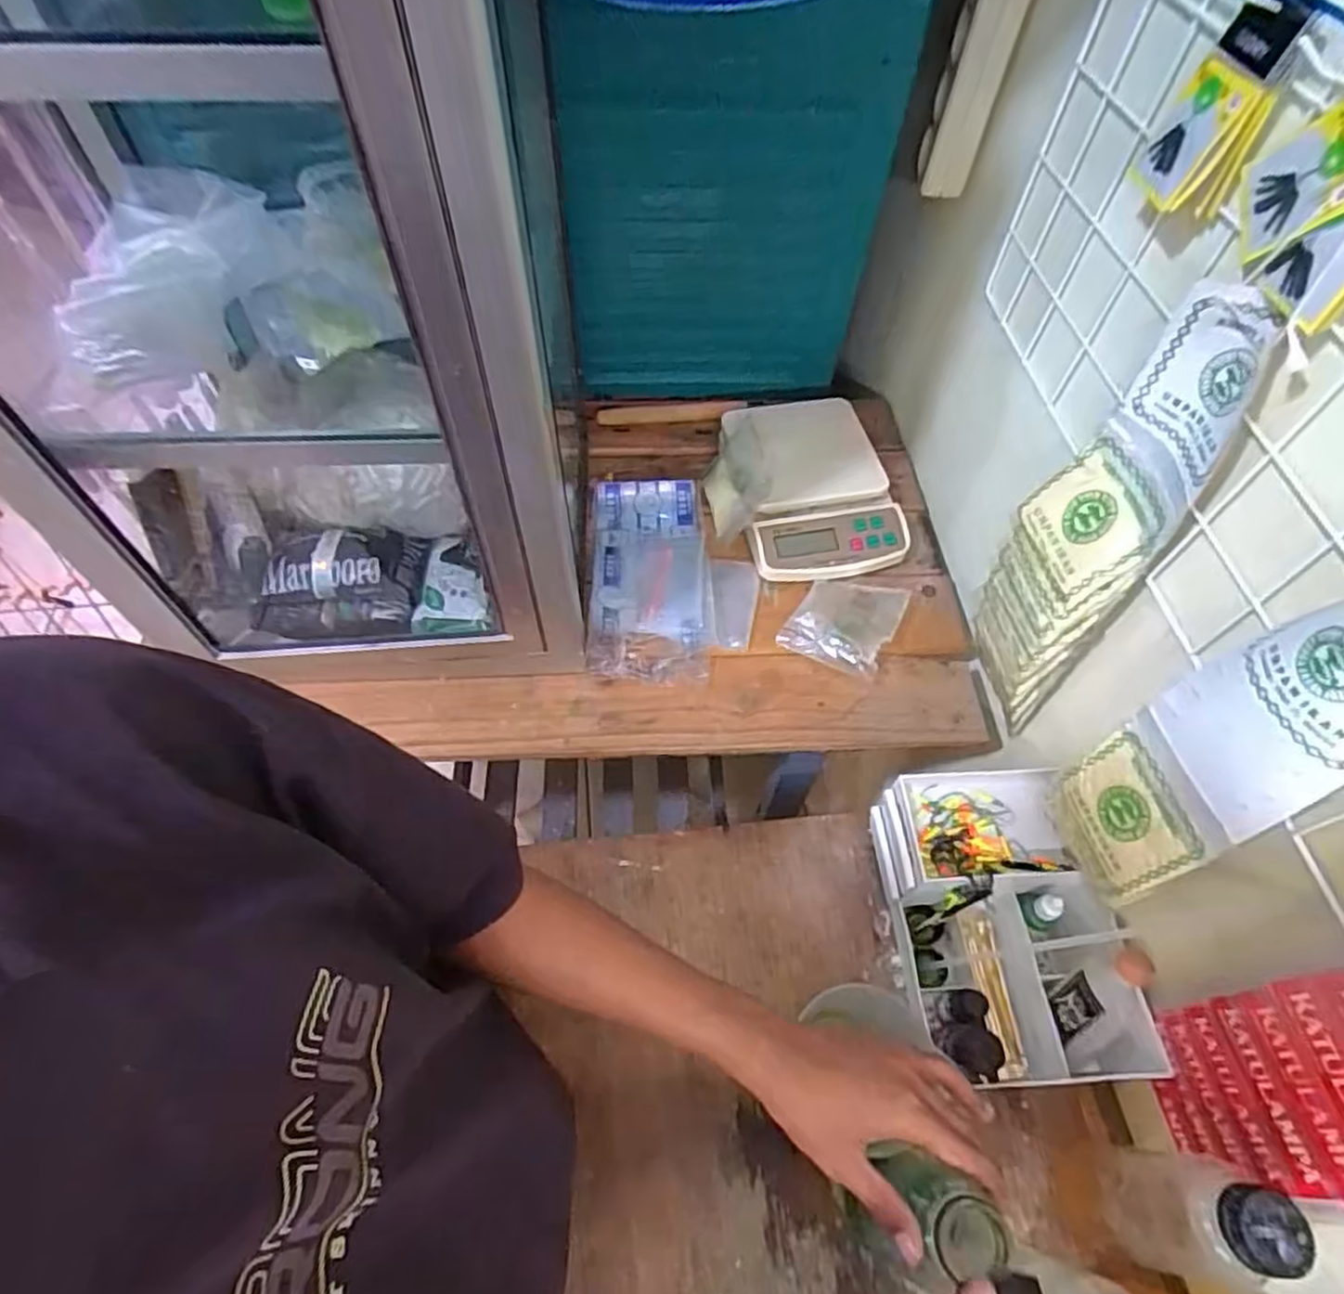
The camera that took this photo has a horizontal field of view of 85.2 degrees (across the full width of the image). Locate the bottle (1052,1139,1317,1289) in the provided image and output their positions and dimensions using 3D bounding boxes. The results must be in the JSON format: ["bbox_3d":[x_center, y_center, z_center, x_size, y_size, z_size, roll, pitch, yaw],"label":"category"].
[{"bbox_3d":[0.318,0.359,0.464,0.068,0.187,0.062,11,58,5],"label":"bottle"}]

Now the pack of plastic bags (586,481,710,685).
[{"bbox_3d":[-0.024,-0.070,0.725,0.111,0.028,0.230,-1,58,-3],"label":"pack of plastic bags"}]

